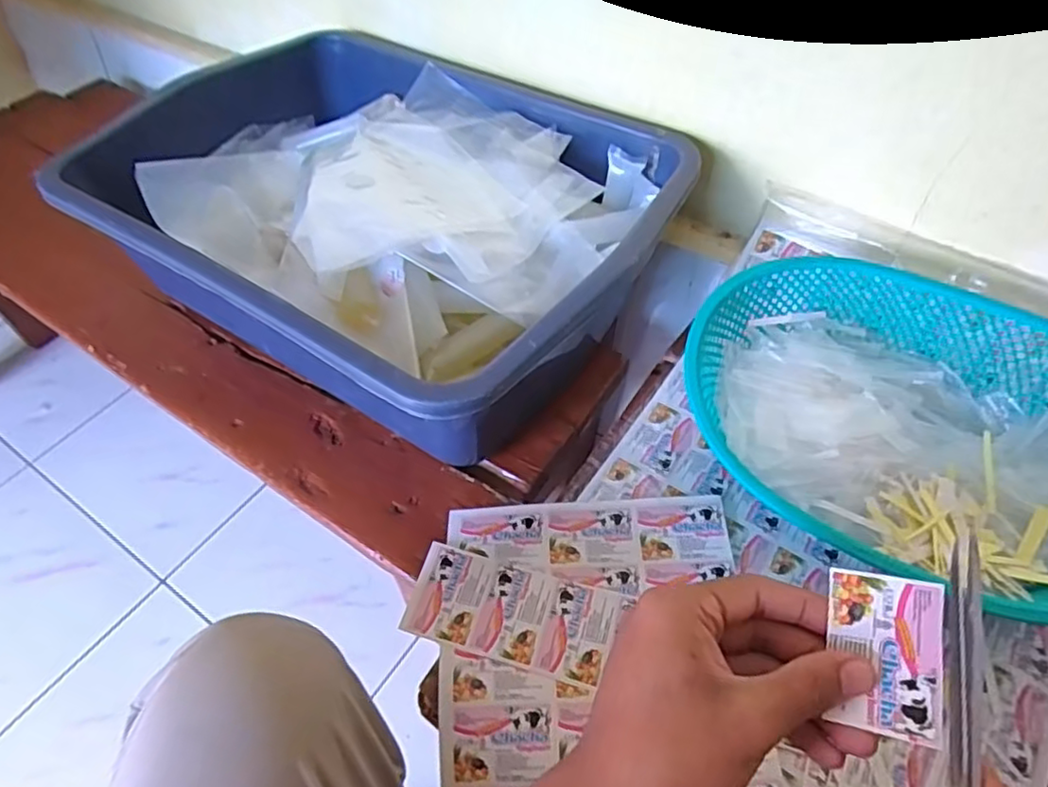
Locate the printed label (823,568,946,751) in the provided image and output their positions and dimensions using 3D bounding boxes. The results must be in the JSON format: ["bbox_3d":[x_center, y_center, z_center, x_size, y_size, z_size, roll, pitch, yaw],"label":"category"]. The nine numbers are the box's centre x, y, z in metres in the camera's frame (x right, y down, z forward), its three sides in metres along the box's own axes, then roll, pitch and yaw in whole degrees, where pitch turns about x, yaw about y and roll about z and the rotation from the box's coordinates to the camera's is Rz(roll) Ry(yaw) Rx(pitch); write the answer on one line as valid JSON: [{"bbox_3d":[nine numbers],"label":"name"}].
[{"bbox_3d":[0.156,0.111,0.277,0.043,0.005,0.064,5,72,22],"label":"printed label"}]

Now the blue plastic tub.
[{"bbox_3d":[-0.125,-0.157,0.604,0.493,0.148,0.363,27,58,21],"label":"blue plastic tub"}]

